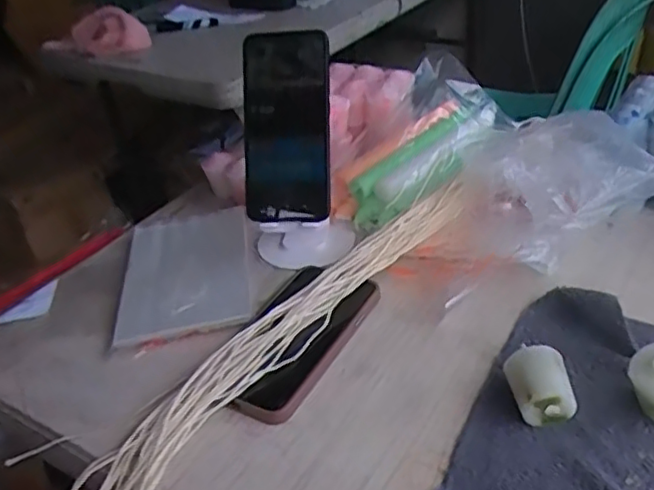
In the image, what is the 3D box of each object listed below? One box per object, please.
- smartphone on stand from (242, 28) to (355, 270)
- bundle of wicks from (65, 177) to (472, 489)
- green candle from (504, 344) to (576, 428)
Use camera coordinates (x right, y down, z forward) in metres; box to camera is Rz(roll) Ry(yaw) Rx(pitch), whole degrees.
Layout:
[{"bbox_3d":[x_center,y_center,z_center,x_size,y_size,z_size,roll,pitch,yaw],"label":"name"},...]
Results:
[{"bbox_3d":[-0.033,-0.079,0.567,0.093,0.187,0.095,-10,33,-5],"label":"smartphone on stand"},{"bbox_3d":[-0.032,0.127,0.510,0.068,0.180,0.497,22,63,37],"label":"bundle of wicks"},{"bbox_3d":[0.137,0.092,0.411,0.034,0.041,0.038,-5,33,3],"label":"green candle"}]

